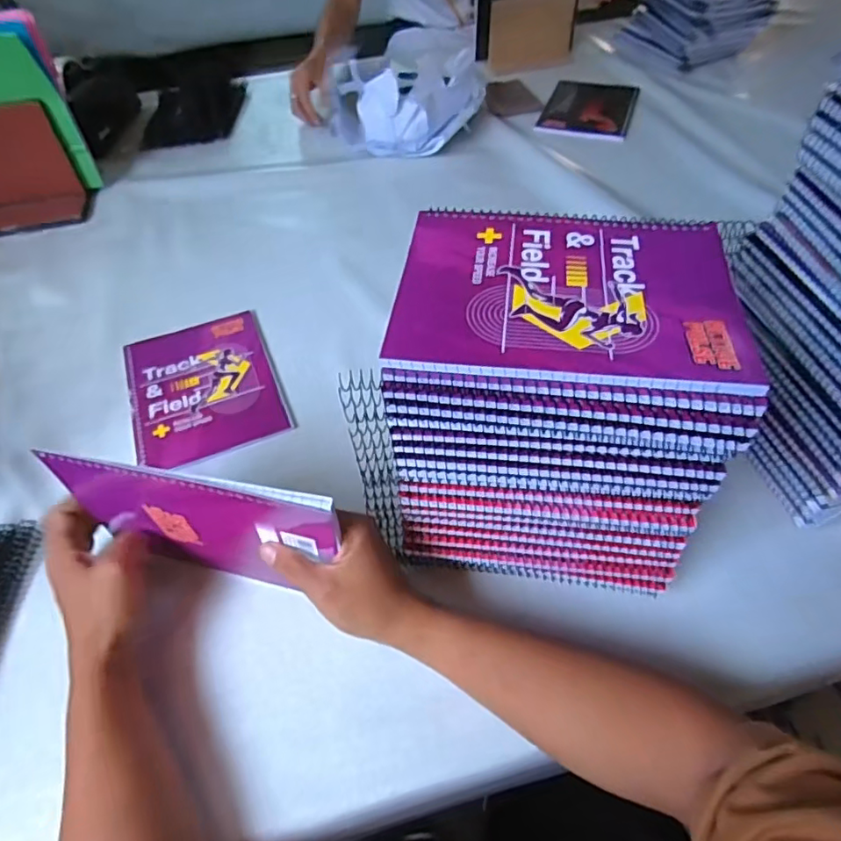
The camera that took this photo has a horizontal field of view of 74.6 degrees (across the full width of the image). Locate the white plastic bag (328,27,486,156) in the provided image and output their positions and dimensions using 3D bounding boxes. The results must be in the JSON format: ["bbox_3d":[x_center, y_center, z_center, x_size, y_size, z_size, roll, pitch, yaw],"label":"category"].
[{"bbox_3d":[-0.025,-0.515,0.885,0.234,0.115,0.159,-4,52,1],"label":"white plastic bag"}]

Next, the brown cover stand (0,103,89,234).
[{"bbox_3d":[-0.594,-0.339,0.762,0.196,0.132,0.075,-15,53,-7],"label":"brown cover stand"}]

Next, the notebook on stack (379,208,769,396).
[{"bbox_3d":[0.086,-0.080,0.332,0.193,0.007,0.147,6,52,7],"label":"notebook on stack"}]

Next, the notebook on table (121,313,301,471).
[{"bbox_3d":[-0.229,-0.037,0.584,0.150,0.007,0.196,-20,53,-13],"label":"notebook on table"}]

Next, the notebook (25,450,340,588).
[{"bbox_3d":[-0.148,0.080,0.393,0.196,0.142,0.011,8,52,9],"label":"notebook"}]

